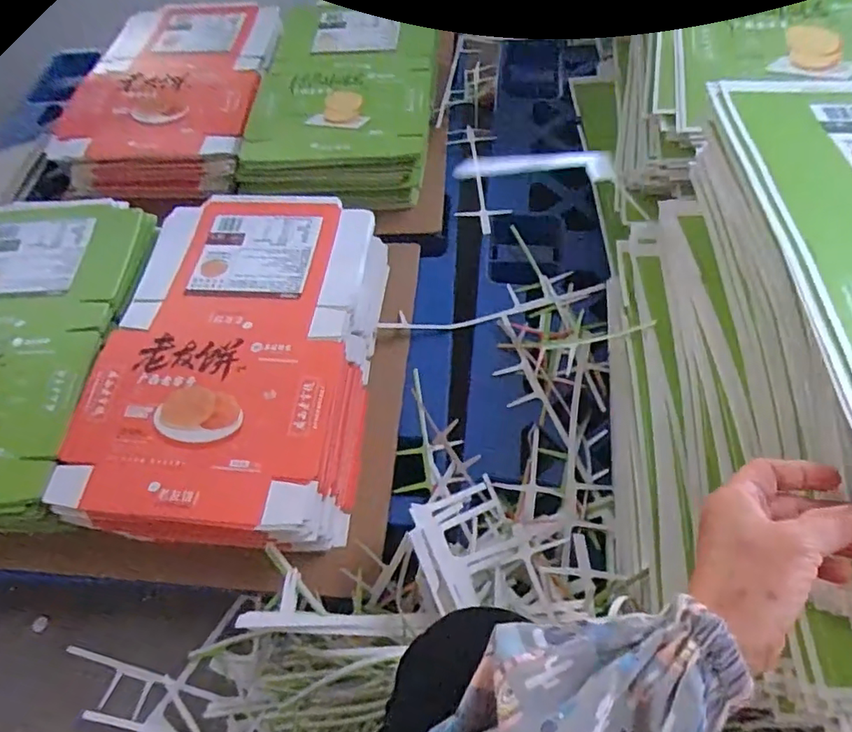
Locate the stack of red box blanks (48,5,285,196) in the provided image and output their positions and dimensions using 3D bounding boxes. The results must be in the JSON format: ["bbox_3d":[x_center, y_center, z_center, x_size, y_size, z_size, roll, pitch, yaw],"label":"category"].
[{"bbox_3d":[-0.450,-0.510,1.023,0.340,0.107,0.505,-2,56,3],"label":"stack of red box blanks"}]

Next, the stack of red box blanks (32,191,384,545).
[{"bbox_3d":[-0.233,-0.006,0.730,0.303,0.149,0.456,3,56,6],"label":"stack of red box blanks"}]

